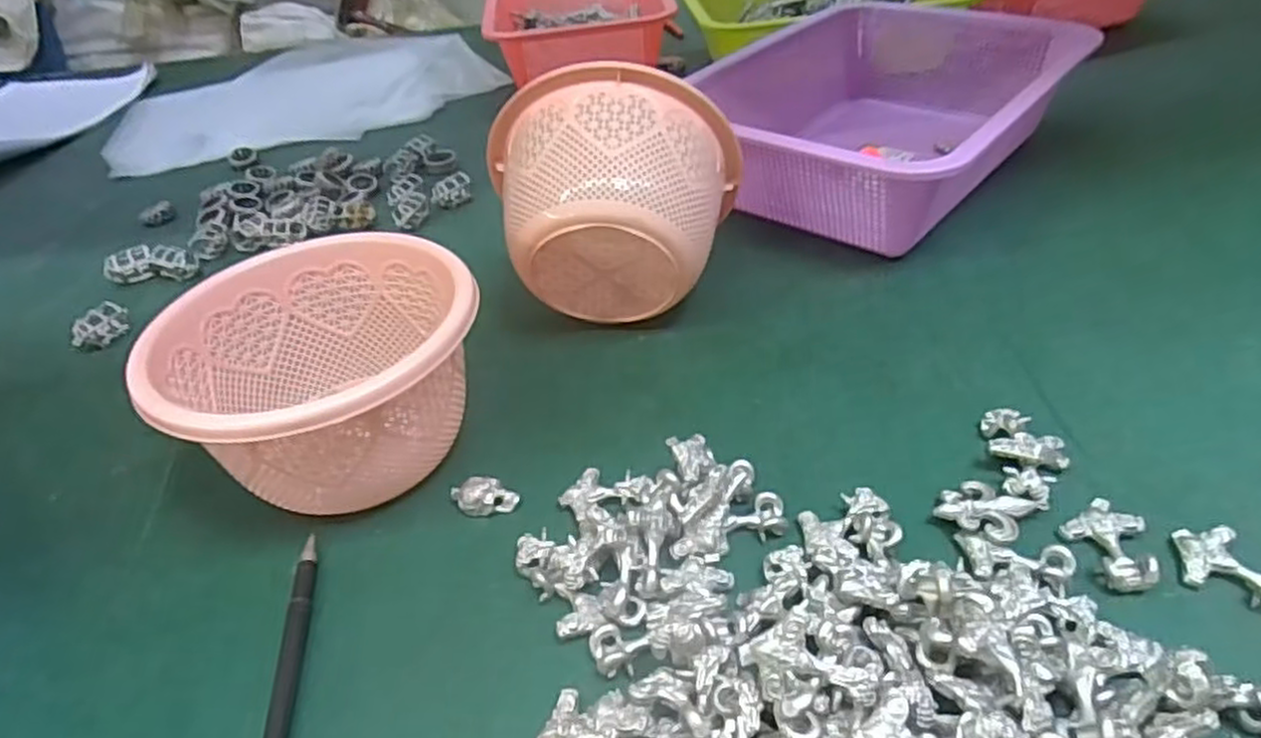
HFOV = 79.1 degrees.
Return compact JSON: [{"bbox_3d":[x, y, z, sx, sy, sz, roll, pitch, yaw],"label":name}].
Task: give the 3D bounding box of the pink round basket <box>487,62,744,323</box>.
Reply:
[{"bbox_3d":[-0.009,-0.091,0.433,0.140,0.134,0.083,-3,40,5],"label":"pink round basket"}]

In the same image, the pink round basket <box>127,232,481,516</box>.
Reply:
[{"bbox_3d":[-0.146,0.004,0.381,0.143,0.084,0.134,-4,40,4],"label":"pink round basket"}]

